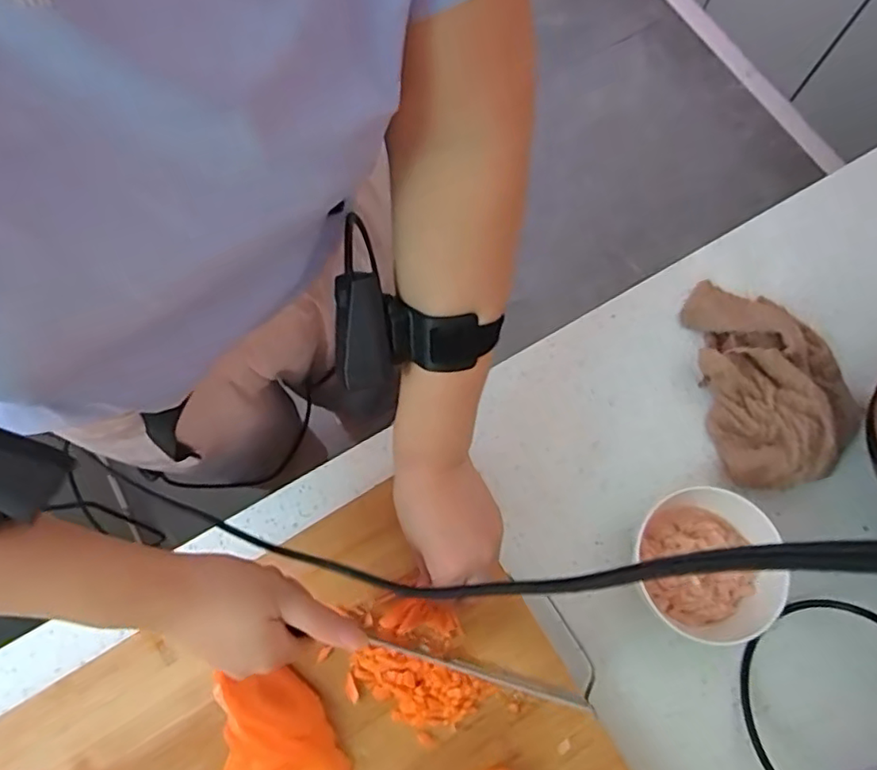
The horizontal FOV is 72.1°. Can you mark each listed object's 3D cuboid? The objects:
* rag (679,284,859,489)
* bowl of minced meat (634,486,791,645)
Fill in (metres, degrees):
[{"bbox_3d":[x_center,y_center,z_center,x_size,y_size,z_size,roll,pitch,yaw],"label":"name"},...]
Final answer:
[{"bbox_3d":[0.310,-0.011,0.552,0.134,0.047,0.197,-8,71,-4],"label":"rag"},{"bbox_3d":[0.215,0.147,0.491,0.097,0.068,0.117,-5,74,-2],"label":"bowl of minced meat"}]

